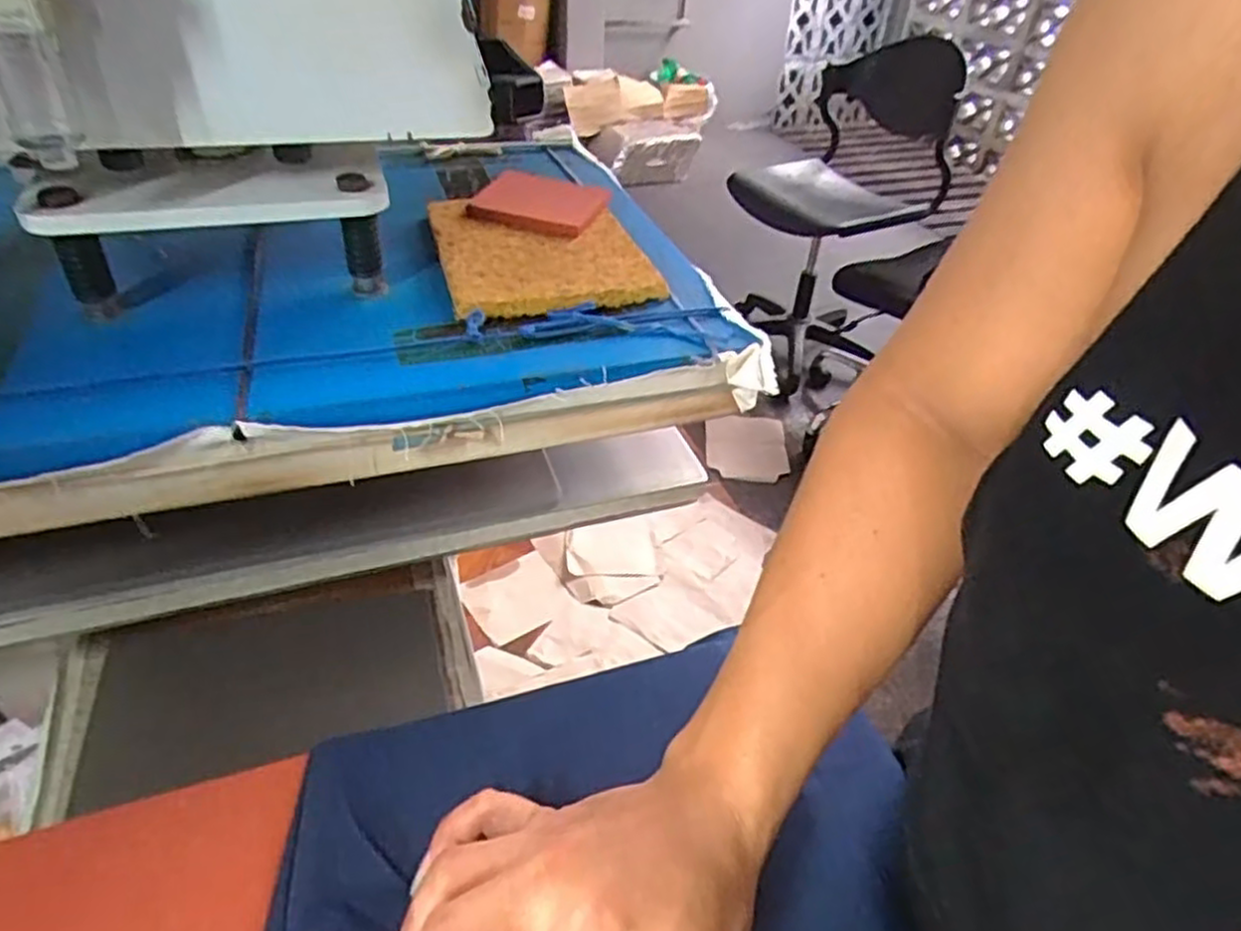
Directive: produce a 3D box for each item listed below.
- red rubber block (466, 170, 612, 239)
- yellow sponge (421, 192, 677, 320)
[{"bbox_3d":[-0.062,-0.200,0.571,0.094,0.011,0.086,12,40,10],"label":"red rubber block"},{"bbox_3d":[-0.057,-0.149,0.526,0.136,0.015,0.157,-9,41,-15],"label":"yellow sponge"}]

